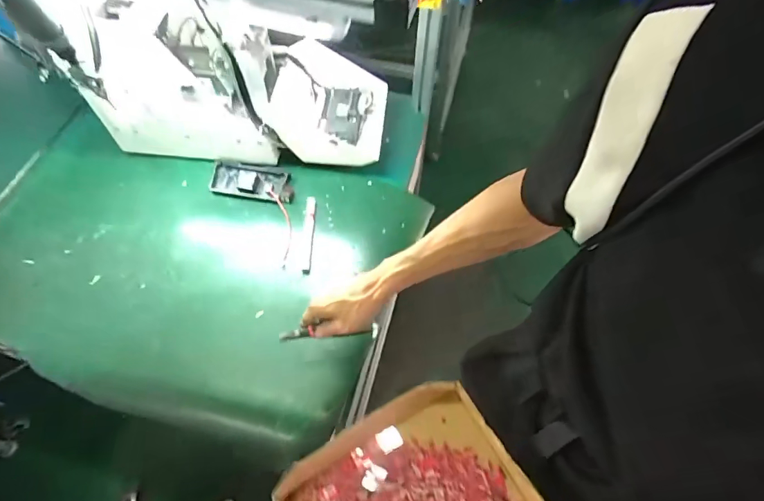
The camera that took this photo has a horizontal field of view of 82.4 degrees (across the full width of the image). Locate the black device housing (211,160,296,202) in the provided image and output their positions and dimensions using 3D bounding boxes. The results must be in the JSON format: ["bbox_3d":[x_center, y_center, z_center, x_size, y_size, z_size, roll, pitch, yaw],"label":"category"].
[{"bbox_3d":[-0.256,-0.139,0.864,0.167,0.021,0.070,7,60,5],"label":"black device housing"}]

